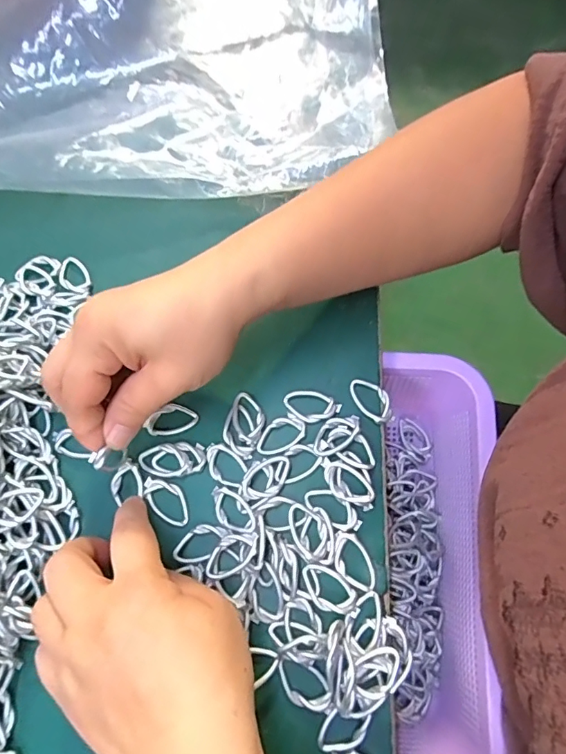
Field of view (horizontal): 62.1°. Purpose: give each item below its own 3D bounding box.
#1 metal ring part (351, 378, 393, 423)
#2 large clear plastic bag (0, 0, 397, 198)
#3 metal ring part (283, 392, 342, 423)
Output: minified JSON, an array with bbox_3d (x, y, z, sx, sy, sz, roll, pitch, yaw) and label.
[{"bbox_3d":[0.055,0.013,0.288,0.018,0.004,0.031,-40,75,-11],"label":"metal ring part"},{"bbox_3d":[-0.118,-0.257,0.360,0.393,0.053,0.261,-4,72,0],"label":"large clear plastic bag"},{"bbox_3d":[0.017,0.018,0.289,0.034,0.004,0.020,24,74,9],"label":"metal ring part"}]

